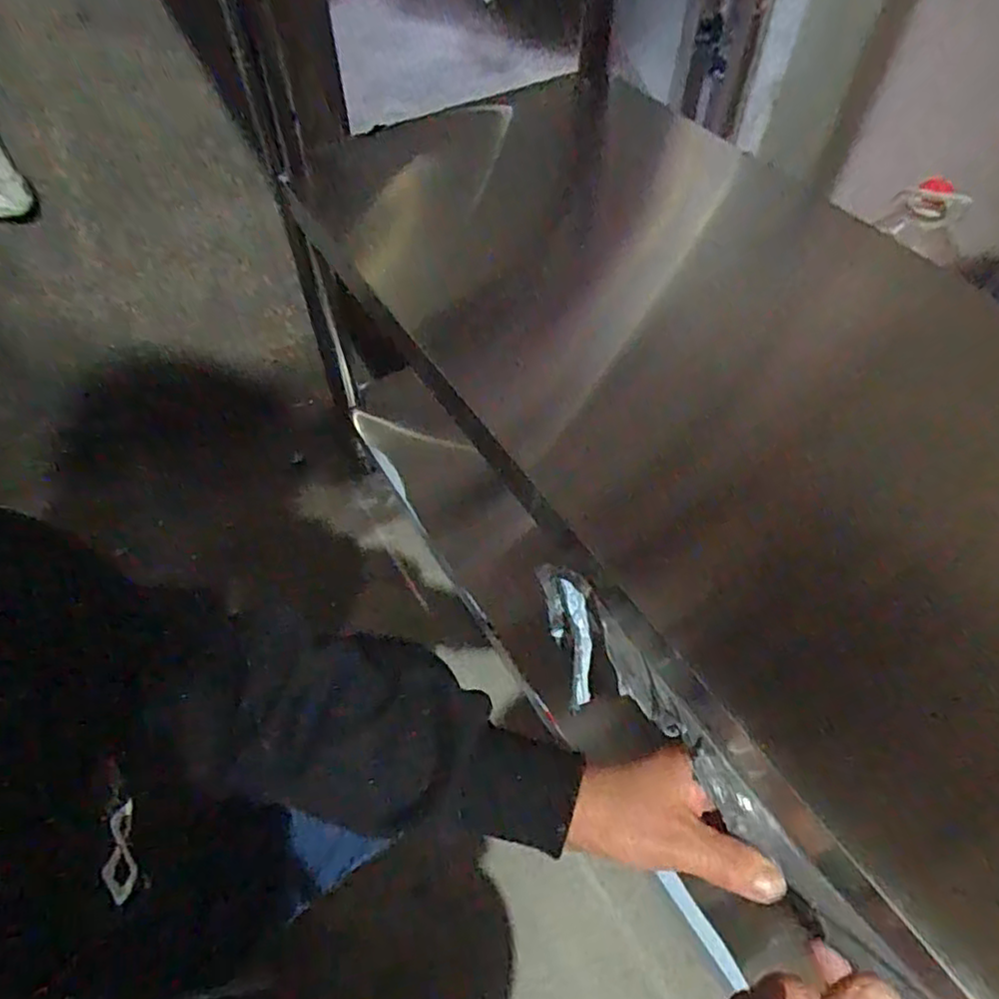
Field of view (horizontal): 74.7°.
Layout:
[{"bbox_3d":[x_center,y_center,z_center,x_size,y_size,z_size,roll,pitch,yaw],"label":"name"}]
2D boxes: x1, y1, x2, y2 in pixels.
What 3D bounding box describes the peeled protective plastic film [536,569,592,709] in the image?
[{"bbox_3d":[0.044,0.081,0.397,0.021,0.022,0.084,-13,71,-3],"label":"peeled protective plastic film"}]

